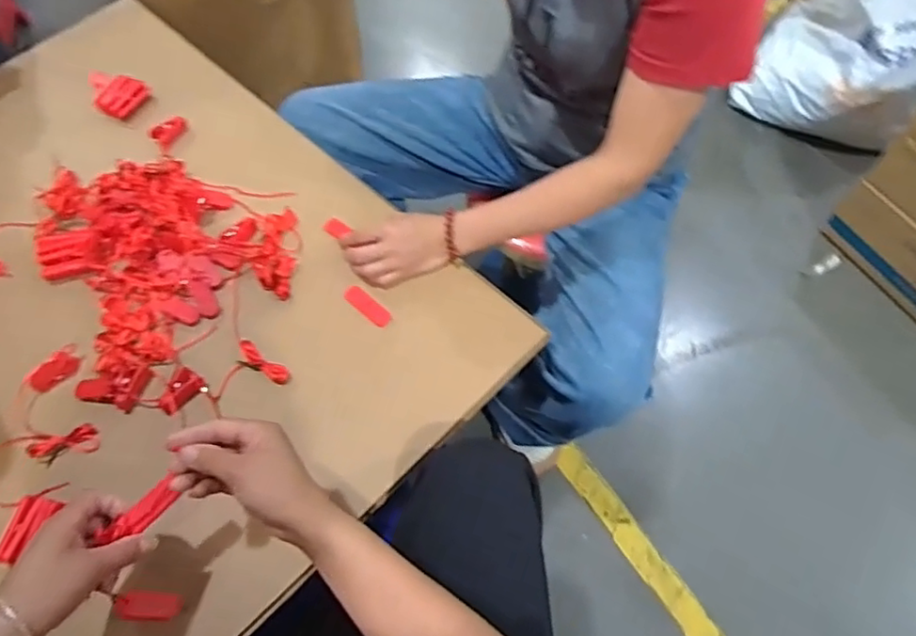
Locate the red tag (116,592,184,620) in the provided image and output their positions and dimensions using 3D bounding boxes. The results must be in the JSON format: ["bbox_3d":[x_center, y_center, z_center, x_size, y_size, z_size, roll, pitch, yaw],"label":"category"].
[{"bbox_3d":[-0.269,0.250,0.553,0.052,0.004,0.022,19,76,-32],"label":"red tag"}]

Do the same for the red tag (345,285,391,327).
[{"bbox_3d":[-0.100,-0.014,0.704,0.061,0.005,0.022,39,77,13],"label":"red tag"}]

